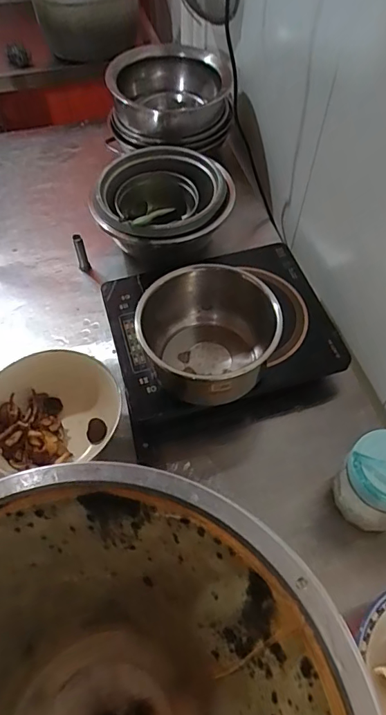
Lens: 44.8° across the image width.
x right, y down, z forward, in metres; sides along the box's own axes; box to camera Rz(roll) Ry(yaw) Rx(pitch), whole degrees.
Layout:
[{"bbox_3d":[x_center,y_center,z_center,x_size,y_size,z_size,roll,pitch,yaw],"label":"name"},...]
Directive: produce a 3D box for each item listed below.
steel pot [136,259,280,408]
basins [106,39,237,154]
[{"bbox_3d":[0.029,-0.033,0.673,0.157,0.122,0.183,-29,61,-18],"label":"steel pot"},{"bbox_3d":[-0.052,-0.571,1.036,0.256,0.132,0.208,-10,57,-7],"label":"basins"}]

